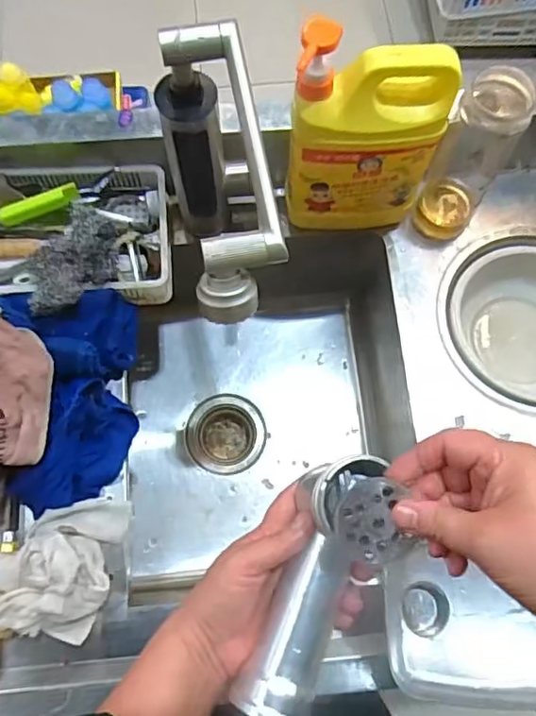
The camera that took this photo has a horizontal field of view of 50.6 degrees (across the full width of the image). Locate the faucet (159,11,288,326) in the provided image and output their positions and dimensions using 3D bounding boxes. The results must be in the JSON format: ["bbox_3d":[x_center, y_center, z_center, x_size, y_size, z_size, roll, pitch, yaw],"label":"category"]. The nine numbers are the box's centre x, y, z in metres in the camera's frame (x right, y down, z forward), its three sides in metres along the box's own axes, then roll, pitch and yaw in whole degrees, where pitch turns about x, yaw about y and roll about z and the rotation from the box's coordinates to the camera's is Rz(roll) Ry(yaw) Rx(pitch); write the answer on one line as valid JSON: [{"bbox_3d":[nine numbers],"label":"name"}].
[{"bbox_3d":[-0.041,-0.126,0.528,0.071,0.239,0.216,-12,73,-5],"label":"faucet"}]

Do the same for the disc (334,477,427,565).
[{"bbox_3d":[0.063,0.097,0.339,0.045,0.004,0.047,-14,79,7],"label":"disc"}]

